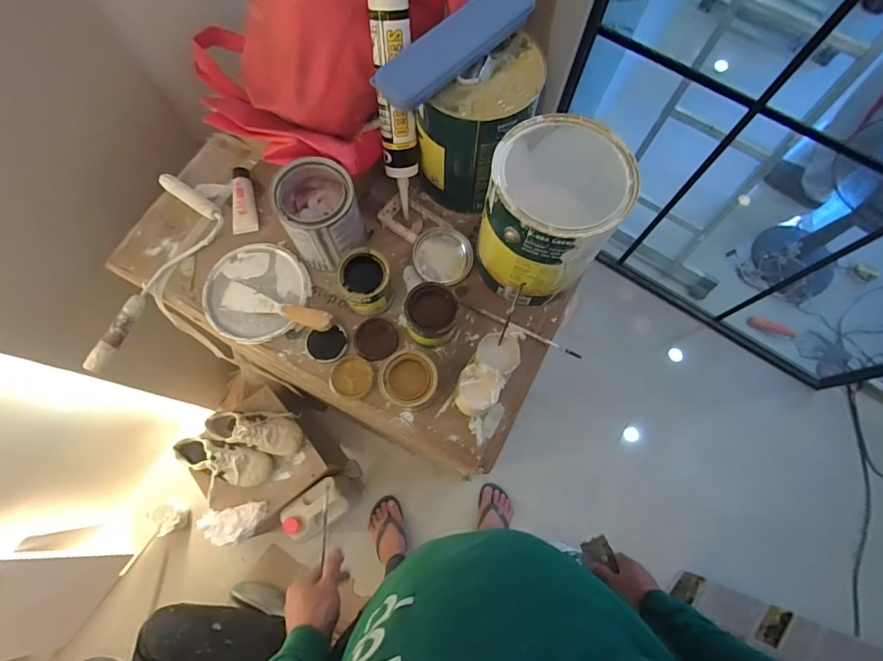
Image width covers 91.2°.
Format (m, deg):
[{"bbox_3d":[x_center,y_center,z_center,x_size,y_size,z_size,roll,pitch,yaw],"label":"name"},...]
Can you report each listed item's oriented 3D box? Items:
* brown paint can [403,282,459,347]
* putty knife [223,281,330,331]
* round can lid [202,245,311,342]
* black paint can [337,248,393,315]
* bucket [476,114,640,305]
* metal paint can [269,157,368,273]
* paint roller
[{"bbox_3d":[-0.015,-0.020,0.593,0.068,0.072,0.067,0,72,-1],"label":"brown paint can"},{"bbox_3d":[-0.239,-0.030,0.621,0.169,0.019,0.039,18,73,5],"label":"putty knife"},{"bbox_3d":[-0.274,-0.056,0.640,0.151,0.018,0.146,0,72,-1],"label":"round can lid"},{"bbox_3d":[-0.104,-0.067,0.607,0.068,0.079,0.073,-24,74,-8],"label":"black paint can"},{"bbox_3d":[0.133,-0.143,0.564,0.151,0.187,0.158,0,72,-1],"label":"bucket"},{"bbox_3d":[-0.165,-0.158,0.608,0.102,0.133,0.106,0,72,-1],"label":"metal paint can"},{"bbox_3d":[-0.458,-0.089,0.649,0.125,0.045,0.301,32,75,9],"label":"paint roller"}]

